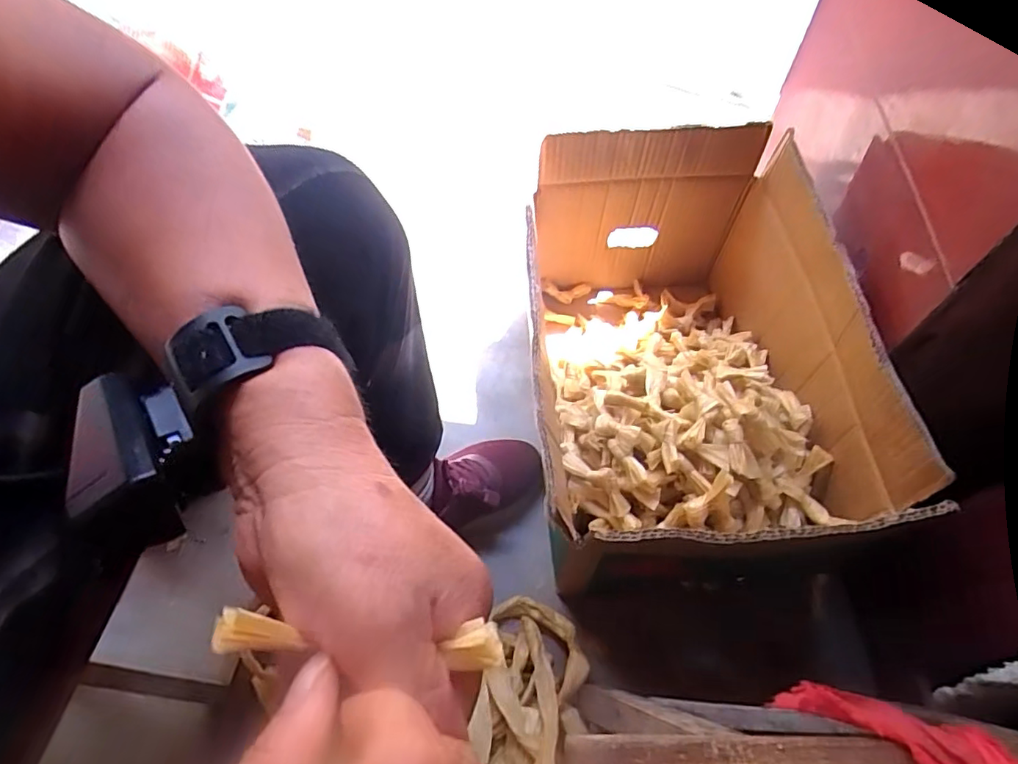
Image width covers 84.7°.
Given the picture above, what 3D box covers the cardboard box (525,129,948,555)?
[{"bbox_3d":[0.177,-0.024,0.616,0.311,0.252,0.466,-5,58,-3],"label":"cardboard box"}]

